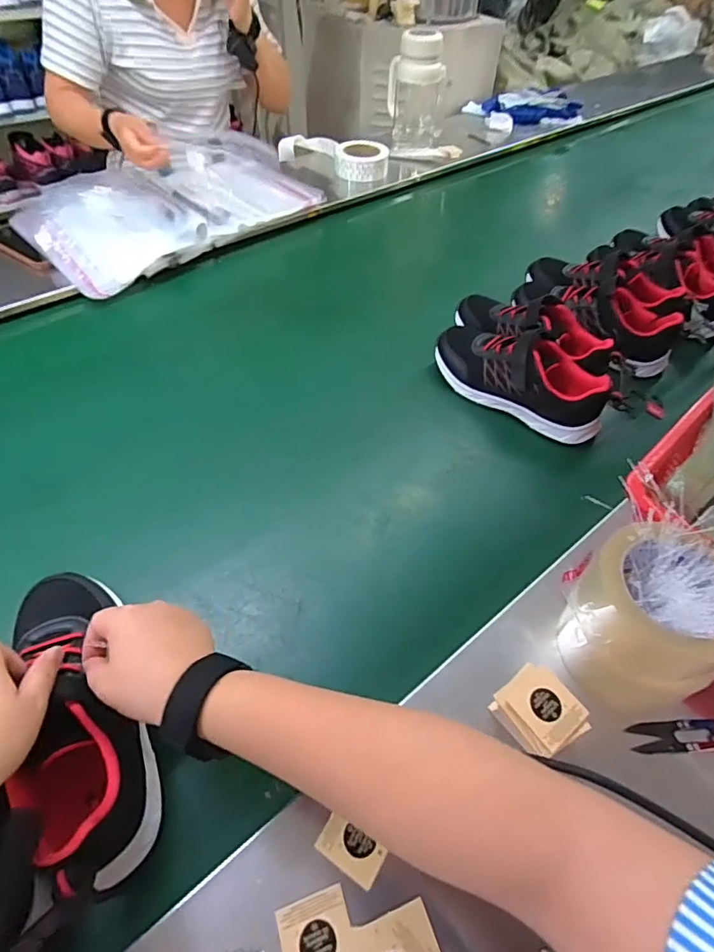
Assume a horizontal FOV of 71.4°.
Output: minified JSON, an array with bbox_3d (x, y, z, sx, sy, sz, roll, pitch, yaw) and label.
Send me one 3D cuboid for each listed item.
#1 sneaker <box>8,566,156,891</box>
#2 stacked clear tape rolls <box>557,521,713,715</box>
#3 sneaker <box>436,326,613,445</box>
[{"bbox_3d":[-0.211,0.175,0.376,0.083,0.077,0.230,-22,57,-18],"label":"sneaker"},{"bbox_3d":[0.227,0.113,0.388,0.100,0.117,0.102,0,49,0],"label":"stacked clear tape rolls"},{"bbox_3d":[0.204,-0.123,0.628,0.234,0.089,0.072,33,57,25],"label":"sneaker"}]

